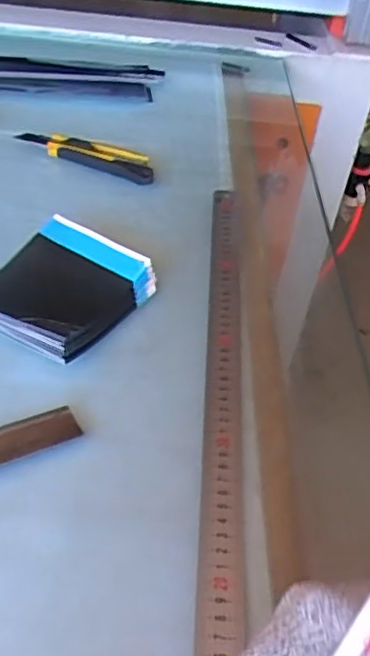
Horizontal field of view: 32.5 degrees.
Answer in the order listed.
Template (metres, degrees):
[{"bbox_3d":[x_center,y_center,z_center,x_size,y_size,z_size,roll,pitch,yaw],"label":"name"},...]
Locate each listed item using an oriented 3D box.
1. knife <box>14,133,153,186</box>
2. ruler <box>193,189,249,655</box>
[{"bbox_3d":[-0.106,-0.188,0.685,0.167,0.026,0.028,24,47,16],"label":"knife"},{"bbox_3d":[0.028,0.074,0.448,0.029,0.010,0.615,10,43,-5],"label":"ruler"}]

